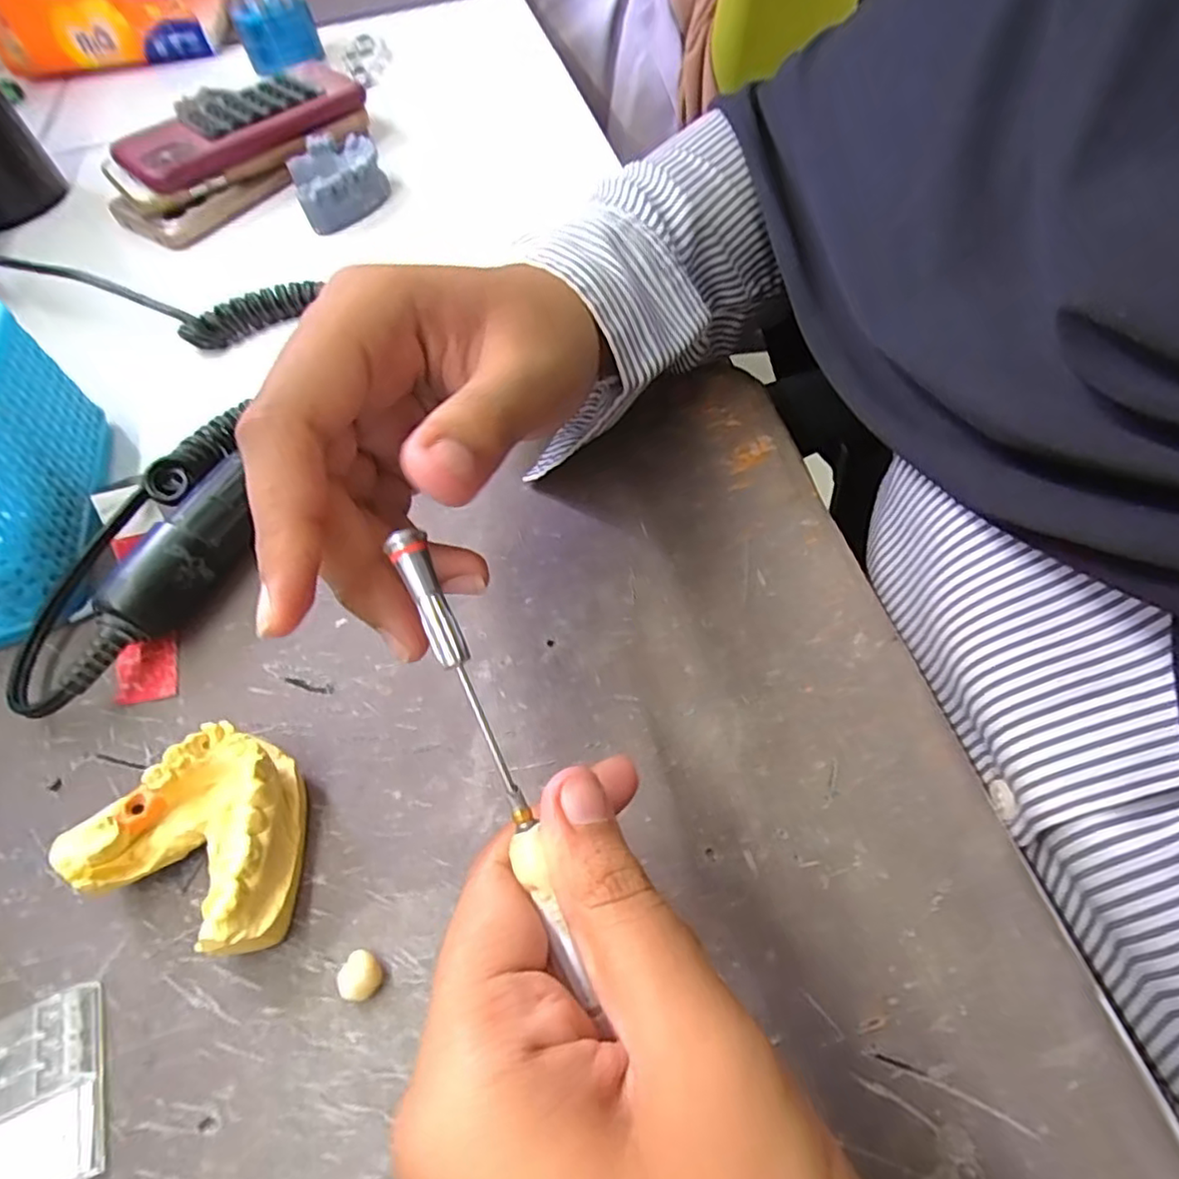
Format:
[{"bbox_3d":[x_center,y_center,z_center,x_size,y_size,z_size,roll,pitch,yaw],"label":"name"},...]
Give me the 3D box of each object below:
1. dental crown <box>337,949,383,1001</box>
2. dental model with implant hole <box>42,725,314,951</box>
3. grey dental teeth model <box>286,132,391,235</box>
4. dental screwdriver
[{"bbox_3d":[-0.061,0.104,0.176,0.011,0.007,0.011,-2,58,3],"label":"dental crown"},{"bbox_3d":[-0.108,0.069,0.190,0.061,0.028,0.050,16,61,14],"label":"dental model with implant hole"},{"bbox_3d":[-0.153,-0.252,0.398,0.053,0.026,0.065,-22,59,-9],"label":"grey dental teeth model"},{"bbox_3d":[-0.027,0.015,0.134,0.006,0.004,0.056,-24,85,-10],"label":"dental screwdriver"}]

